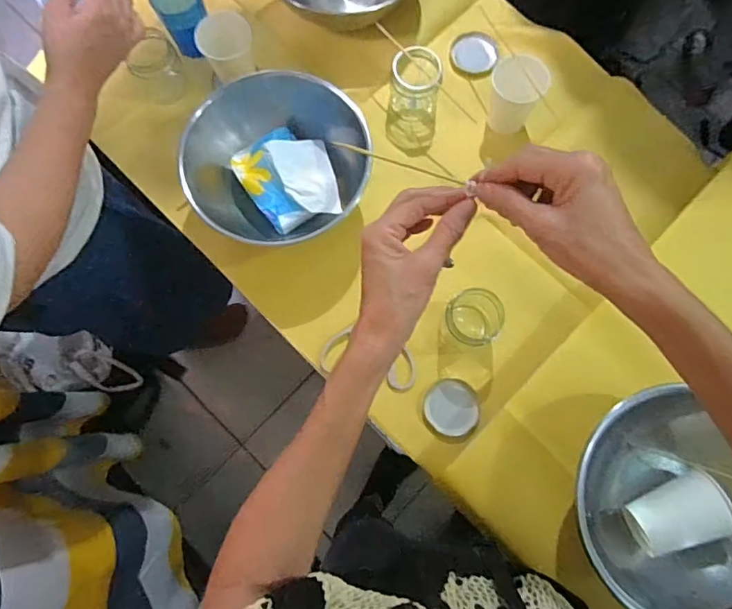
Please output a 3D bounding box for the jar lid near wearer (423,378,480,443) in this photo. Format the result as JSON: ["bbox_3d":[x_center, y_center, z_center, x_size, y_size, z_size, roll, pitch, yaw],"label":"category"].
[{"bbox_3d":[0.110,0.135,0.661,0.070,0.006,0.076,-8,77,-1],"label":"jar lid near wearer"}]

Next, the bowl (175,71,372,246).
[{"bbox_3d":[-0.121,-0.188,0.683,0.194,0.127,0.201,0,77,1],"label":"bowl"}]

